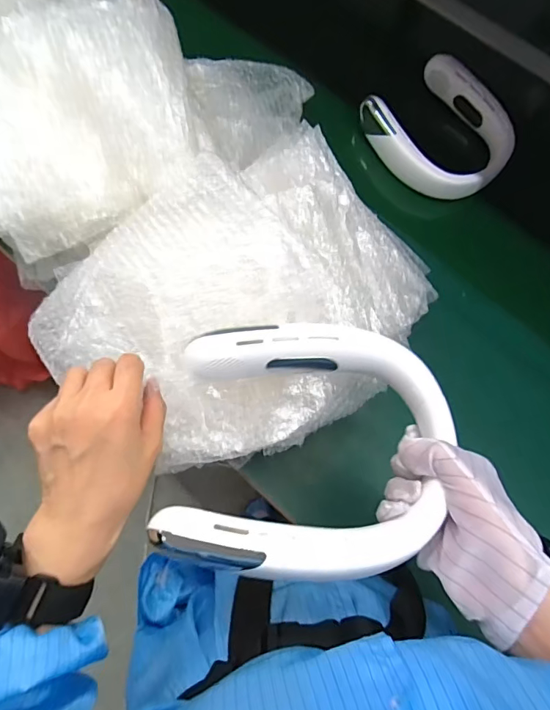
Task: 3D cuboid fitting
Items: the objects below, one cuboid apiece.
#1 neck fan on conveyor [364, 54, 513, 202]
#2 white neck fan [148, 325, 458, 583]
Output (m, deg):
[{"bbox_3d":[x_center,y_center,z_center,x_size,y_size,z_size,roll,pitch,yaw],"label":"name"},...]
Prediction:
[{"bbox_3d":[0.238,-0.323,0.635,0.171,0.049,0.196,-33,77,-11],"label":"neck fan on conveyor"},{"bbox_3d":[0.024,0.061,0.321,0.195,0.038,0.195,3,59,4],"label":"white neck fan"}]

